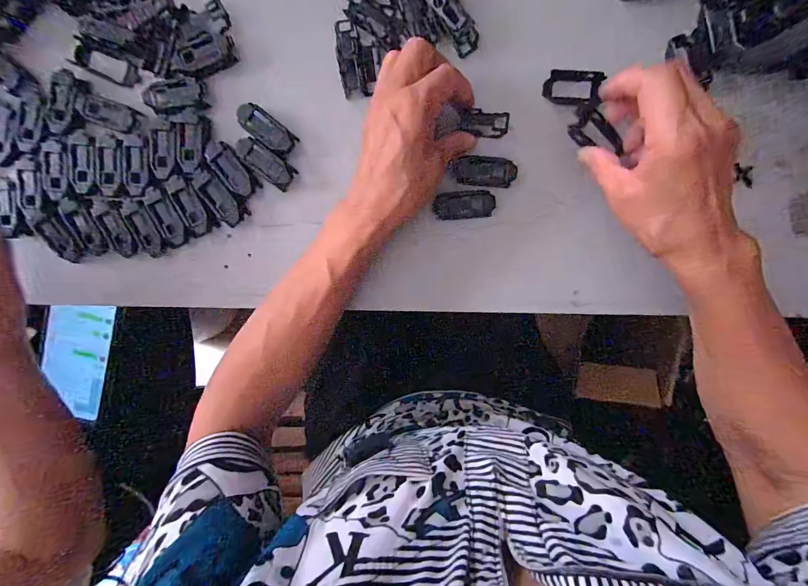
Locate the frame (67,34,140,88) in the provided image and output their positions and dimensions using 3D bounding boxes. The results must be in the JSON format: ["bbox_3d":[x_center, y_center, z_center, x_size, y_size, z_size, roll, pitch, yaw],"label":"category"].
[{"bbox_3d":[-0.239,-0.187,0.288,0.052,0.007,0.025,23,97,-3],"label":"frame"}]

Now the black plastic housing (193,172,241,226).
[{"bbox_3d":[-0.155,-0.079,0.298,0.021,0.007,0.045,-33,97,5],"label":"black plastic housing"}]

